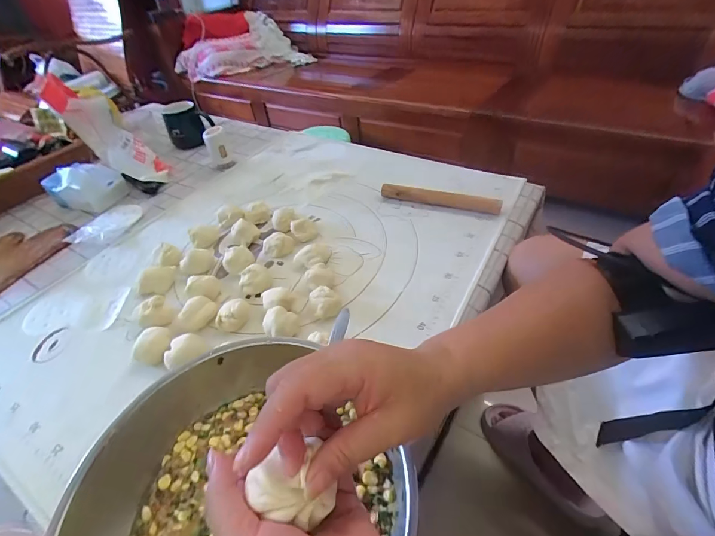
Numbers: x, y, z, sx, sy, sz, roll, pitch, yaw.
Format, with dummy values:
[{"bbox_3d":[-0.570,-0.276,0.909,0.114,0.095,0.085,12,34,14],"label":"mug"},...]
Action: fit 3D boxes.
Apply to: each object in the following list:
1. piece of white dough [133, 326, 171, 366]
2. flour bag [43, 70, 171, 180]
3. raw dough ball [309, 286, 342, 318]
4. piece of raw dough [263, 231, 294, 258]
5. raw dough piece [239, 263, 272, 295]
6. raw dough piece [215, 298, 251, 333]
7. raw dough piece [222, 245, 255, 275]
[{"bbox_3d":[-0.256,0.101,0.452,0.043,0.030,0.044,-25,46,-17],"label":"piece of white dough"},{"bbox_3d":[-0.481,-0.260,0.712,0.080,0.252,0.117,-2,73,5],"label":"flour bag"},{"bbox_3d":[-0.043,0.044,0.482,0.036,0.022,0.037,-4,44,4],"label":"raw dough ball"},{"bbox_3d":[-0.127,-0.036,0.579,0.043,0.031,0.036,6,45,14],"label":"piece of raw dough"},{"bbox_3d":[-0.149,0.016,0.524,0.039,0.034,0.037,-4,44,4],"label":"raw dough piece"},{"bbox_3d":[-0.166,0.064,0.477,0.046,0.029,0.034,-24,46,-16],"label":"raw dough piece"},{"bbox_3d":[-0.184,-0.012,0.553,0.046,0.034,0.045,1,44,8],"label":"raw dough piece"}]

